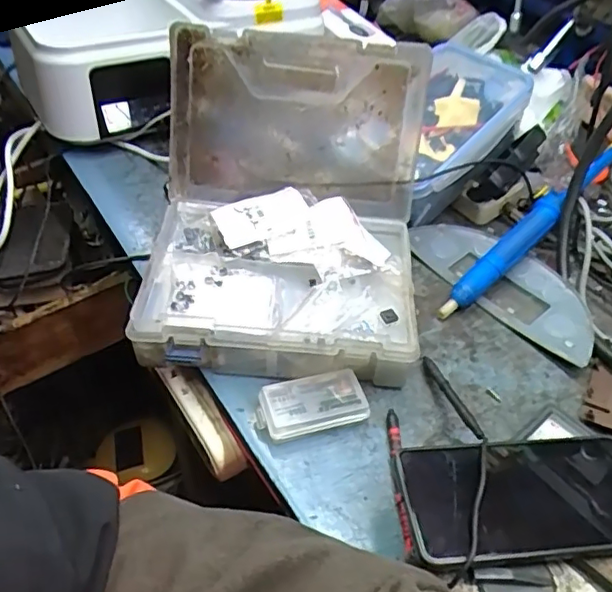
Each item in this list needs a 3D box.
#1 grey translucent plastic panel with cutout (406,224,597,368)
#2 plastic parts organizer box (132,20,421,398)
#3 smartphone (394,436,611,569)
[{"bbox_3d":[0.195,-0.015,0.580,0.206,0.027,0.106,33,51,24],"label":"grey translucent plastic panel with cutout"},{"bbox_3d":[-0.014,-0.083,0.489,0.223,0.175,0.225,4,45,-1],"label":"plastic parts organizer box"},{"bbox_3d":[0.142,0.124,0.364,0.161,0.015,0.075,-2,46,-8],"label":"smartphone"}]

